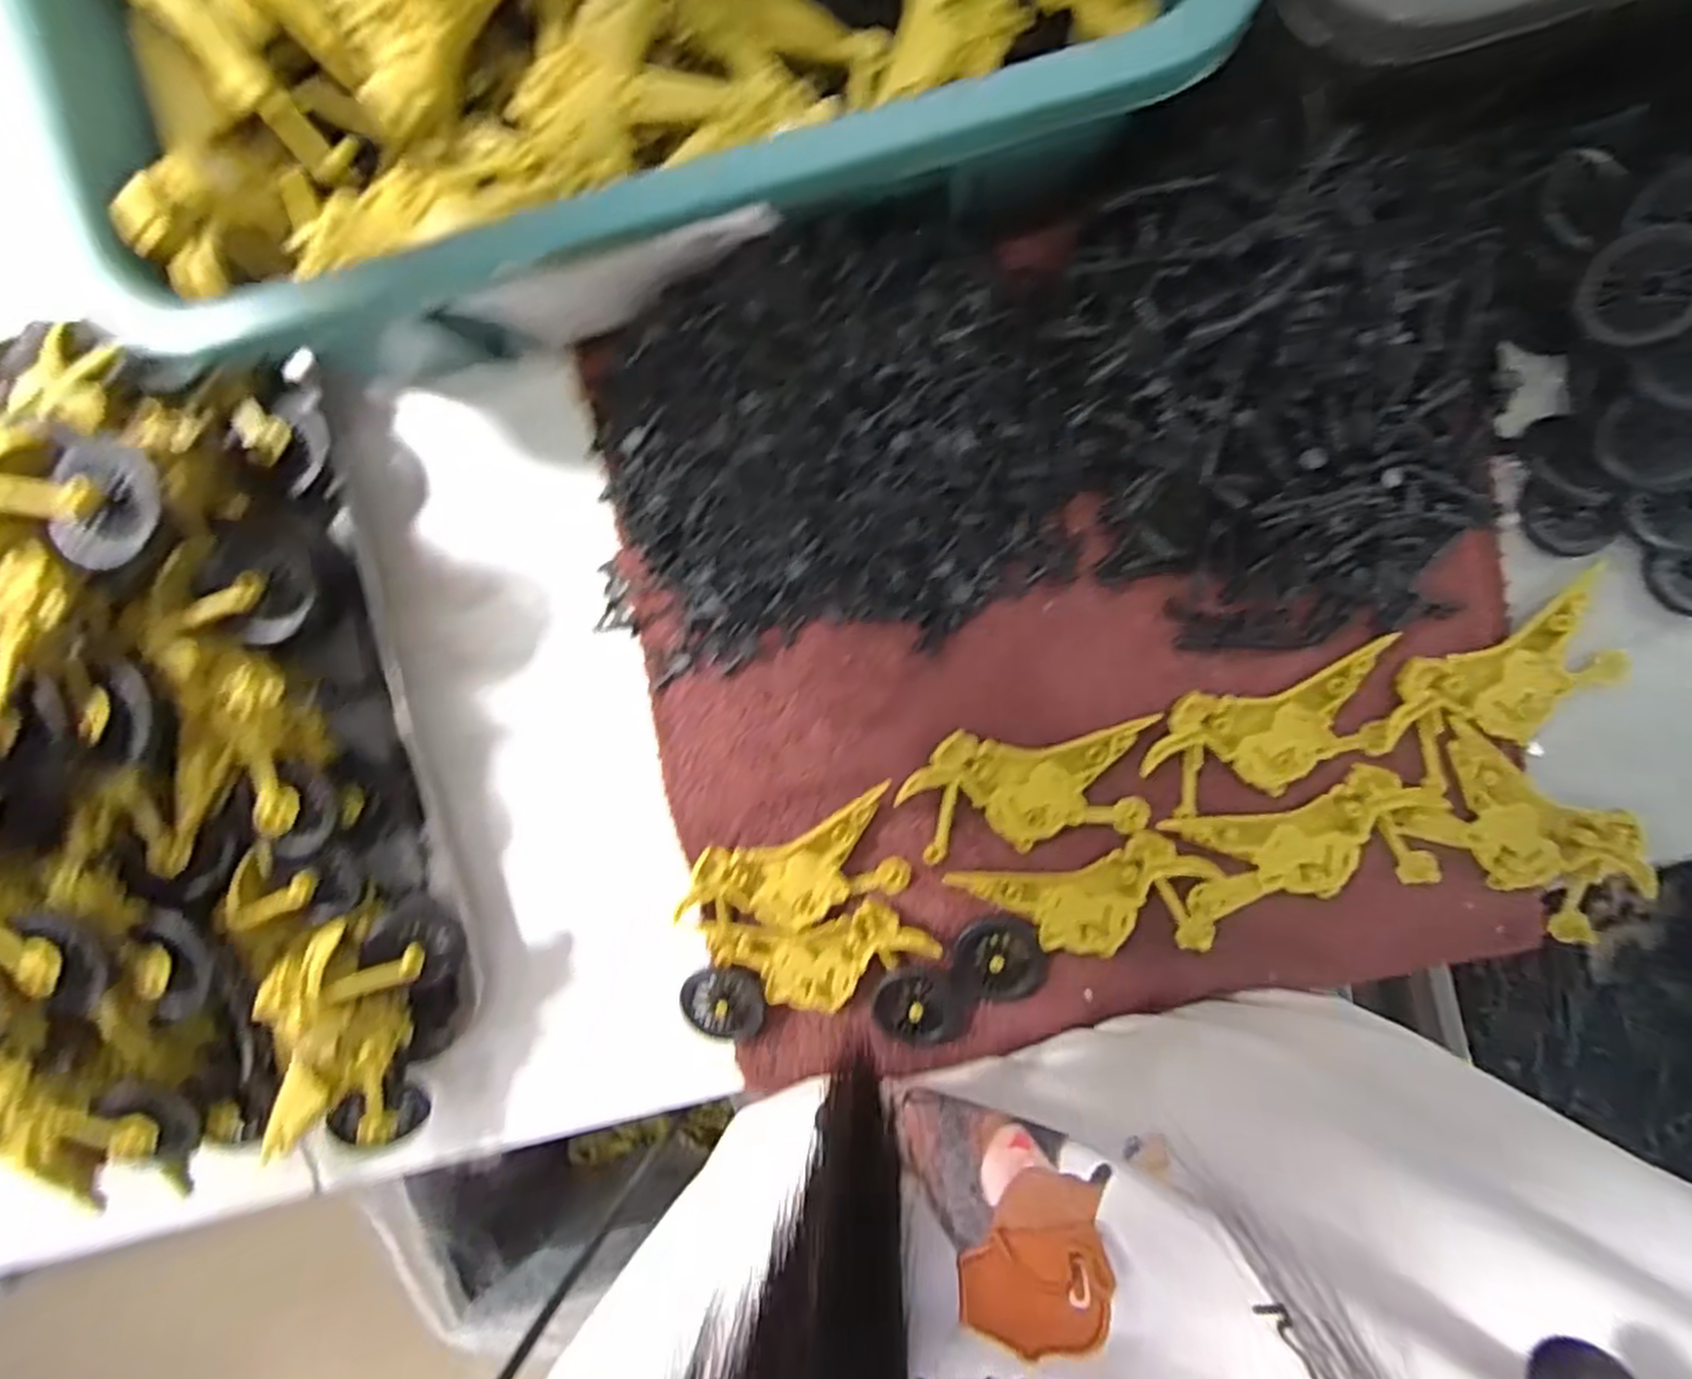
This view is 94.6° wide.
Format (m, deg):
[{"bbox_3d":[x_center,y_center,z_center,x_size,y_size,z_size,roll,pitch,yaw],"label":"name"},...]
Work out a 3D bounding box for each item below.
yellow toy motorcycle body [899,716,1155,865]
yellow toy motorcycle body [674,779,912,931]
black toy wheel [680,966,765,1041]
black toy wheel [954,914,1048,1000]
[{"bbox_3d":[0.075,0.041,0.323,0.100,0.007,0.049,-9,95,3],"label":"yellow toy motorcycle body"},{"bbox_3d":[-0.023,0.080,0.335,0.097,0.009,0.045,-21,94,4],"label":"yellow toy motorcycle body"},{"bbox_3d":[-0.054,0.138,0.344,0.036,0.006,0.031,-5,95,3],"label":"black toy wheel"},{"bbox_3d":[0.066,0.115,0.334,0.036,0.009,0.035,0,95,2],"label":"black toy wheel"}]

